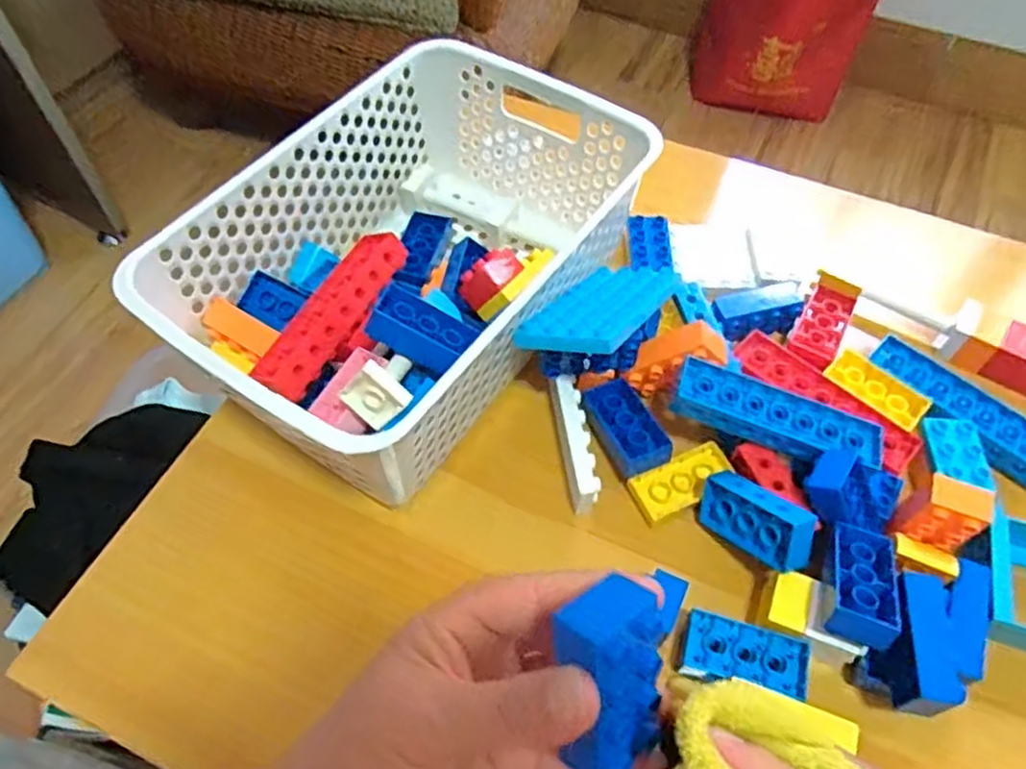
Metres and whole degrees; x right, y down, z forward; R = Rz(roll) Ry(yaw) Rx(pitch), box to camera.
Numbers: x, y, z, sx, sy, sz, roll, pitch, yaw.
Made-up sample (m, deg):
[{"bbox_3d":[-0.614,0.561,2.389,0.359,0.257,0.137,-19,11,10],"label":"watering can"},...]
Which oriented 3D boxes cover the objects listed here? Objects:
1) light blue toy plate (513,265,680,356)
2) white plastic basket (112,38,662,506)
[{"bbox_3d":[0.058,-0.051,0.465,0.063,0.009,0.135,12,33,28],"label":"light blue toy plate"},{"bbox_3d":[-0.064,-0.084,0.488,0.204,0.113,0.305,31,62,18],"label":"white plastic basket"}]

